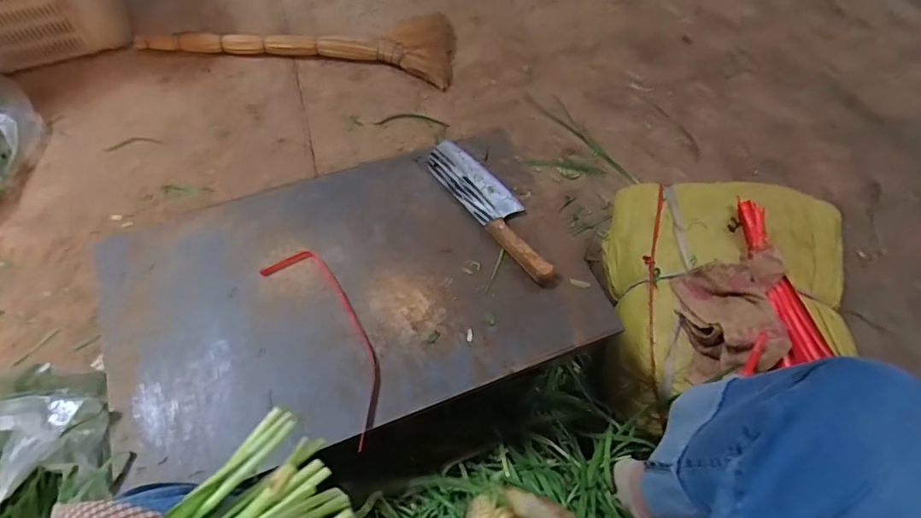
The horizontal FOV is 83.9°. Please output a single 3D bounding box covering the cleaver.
[{"bbox_3d":[0.051,-0.079,0.743,0.075,0.019,0.269,-33,66,-20],"label":"cleaver"}]

